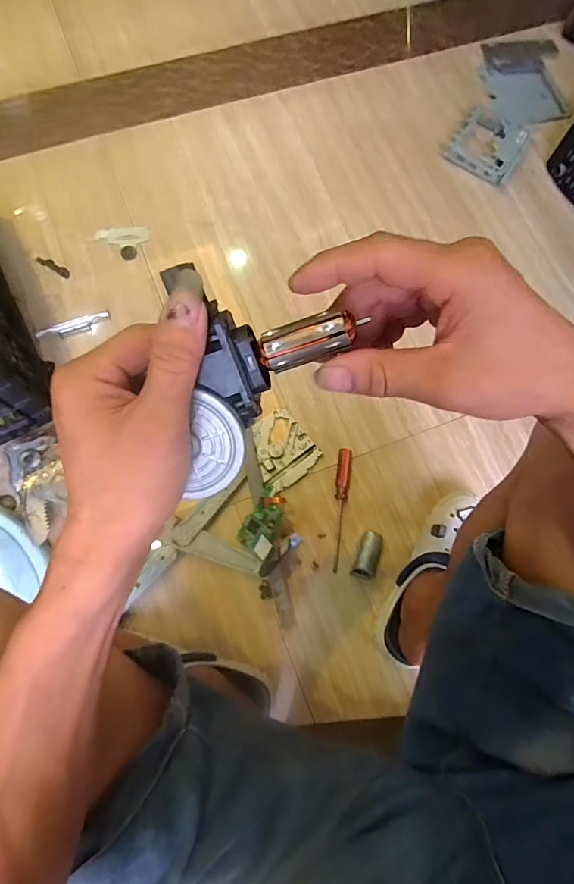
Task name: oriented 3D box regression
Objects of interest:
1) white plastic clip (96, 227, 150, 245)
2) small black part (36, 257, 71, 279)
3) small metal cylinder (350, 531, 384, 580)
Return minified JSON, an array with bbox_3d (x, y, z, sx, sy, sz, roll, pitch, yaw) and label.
[{"bbox_3d":[-0.310,-0.387,0.869,0.097,0.004,0.042,-6,77,-3],"label":"white plastic clip"},{"bbox_3d":[-0.427,-0.320,0.839,0.069,0.004,0.018,28,78,5],"label":"small black part"},{"bbox_3d":[0.132,0.178,0.726,0.034,0.039,0.077,22,77,4],"label":"small metal cylinder"}]

